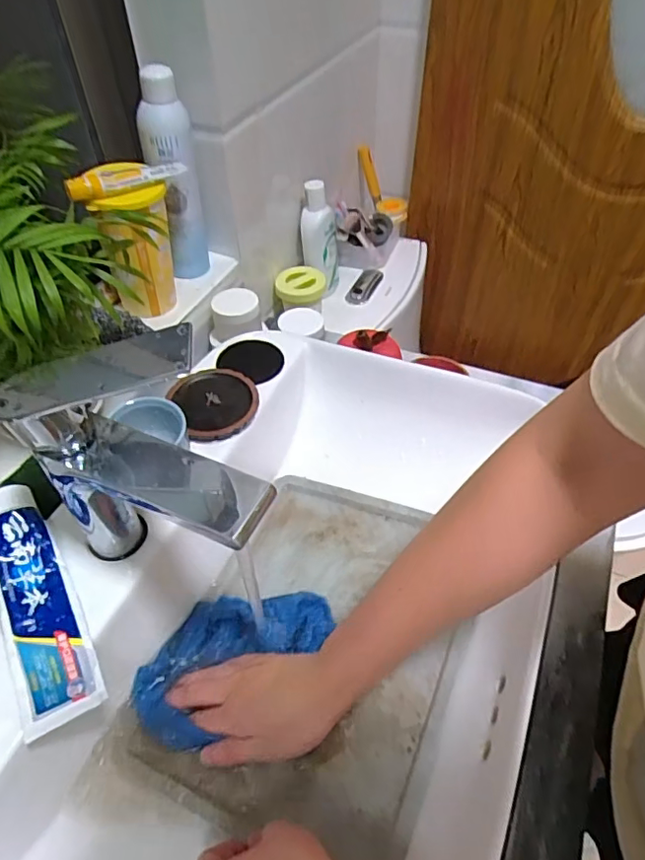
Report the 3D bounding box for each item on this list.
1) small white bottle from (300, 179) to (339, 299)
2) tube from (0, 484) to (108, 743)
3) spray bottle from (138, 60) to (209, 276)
[{"bbox_3d":[-0.003,-0.315,0.914,0.060,0.183,0.062,11,50,11],"label":"small white bottle"},{"bbox_3d":[-0.215,0.123,0.402,0.050,0.038,0.181,-25,53,-20],"label":"tube"},{"bbox_3d":[-0.174,-0.291,0.661,0.056,0.237,0.061,-12,50,-10],"label":"spray bottle"}]

